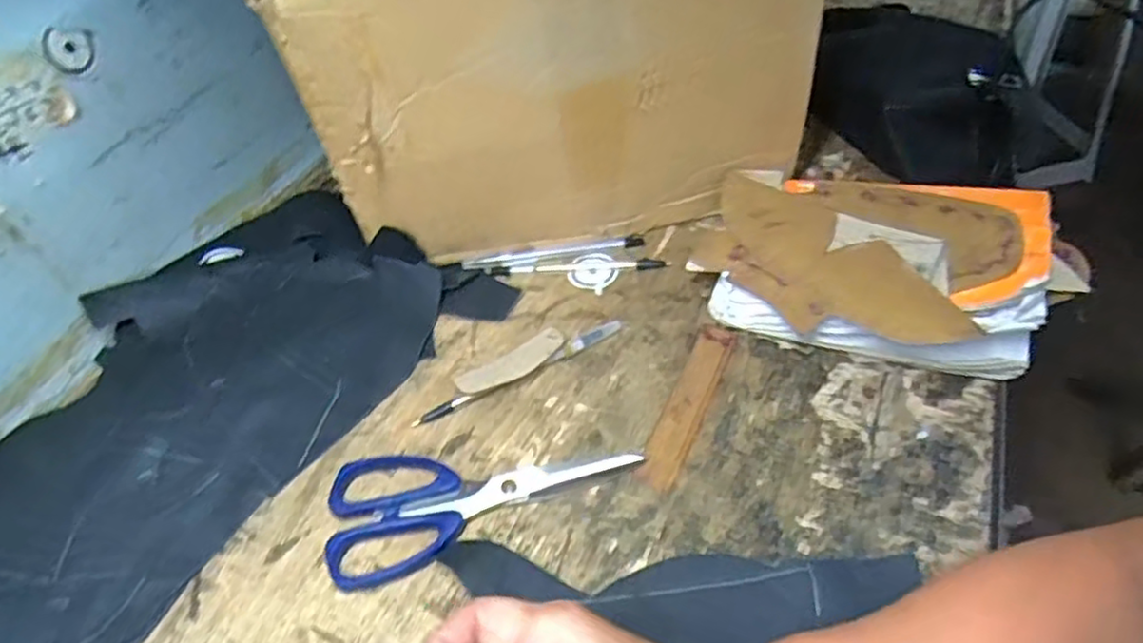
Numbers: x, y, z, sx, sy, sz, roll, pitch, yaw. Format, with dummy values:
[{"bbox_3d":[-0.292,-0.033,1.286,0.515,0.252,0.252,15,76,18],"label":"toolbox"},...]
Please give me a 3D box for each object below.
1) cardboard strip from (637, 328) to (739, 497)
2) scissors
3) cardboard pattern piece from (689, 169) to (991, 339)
[{"bbox_3d":[0.076,0.052,0.455,0.025,0.004,0.132,17,51,21],"label":"cardboard strip"},{"bbox_3d":[-0.055,0.099,0.423,0.185,0.010,0.079,-15,47,-8],"label":"scissors"},{"bbox_3d":[0.165,-0.037,0.470,0.081,0.009,0.195,-42,51,-10],"label":"cardboard pattern piece"}]

